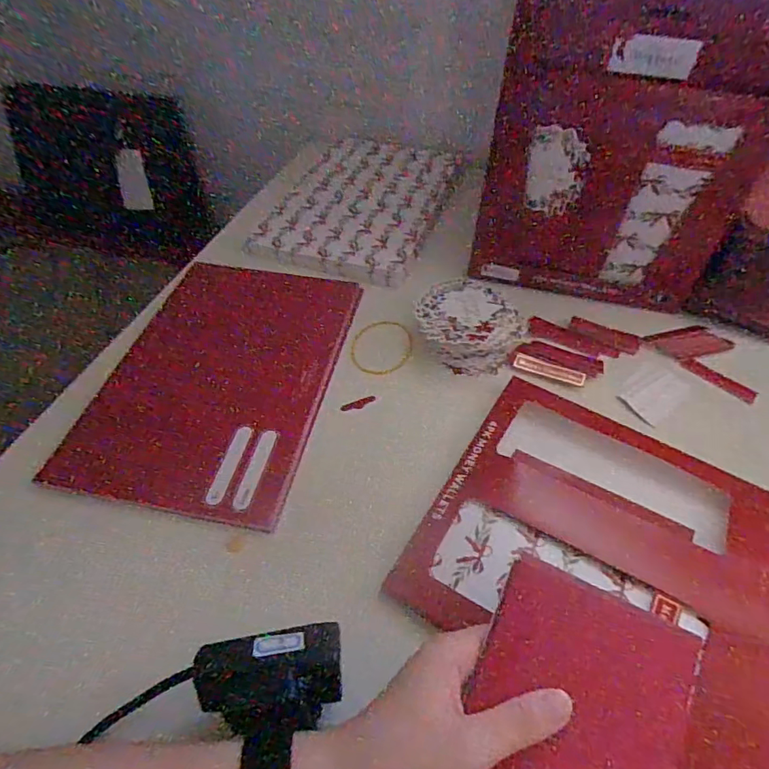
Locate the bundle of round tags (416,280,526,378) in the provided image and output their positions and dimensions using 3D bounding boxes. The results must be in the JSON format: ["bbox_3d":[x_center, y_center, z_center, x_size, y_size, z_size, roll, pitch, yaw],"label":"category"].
[{"bbox_3d":[0.069,-0.047,0.427,0.088,0.030,0.098,27,53,21],"label":"bundle of round tags"}]

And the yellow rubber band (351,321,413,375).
[{"bbox_3d":[-0.002,-0.035,0.439,0.053,0.004,0.070,3,48,1],"label":"yellow rubber band"}]

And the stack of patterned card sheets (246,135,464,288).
[{"bbox_3d":[-0.023,-0.206,0.571,0.171,0.020,0.267,17,53,13],"label":"stack of patterned card sheets"}]

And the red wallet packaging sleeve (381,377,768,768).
[{"bbox_3d":[0.152,0.104,0.310,0.233,0.013,0.196,25,52,20],"label":"red wallet packaging sleeve"}]

